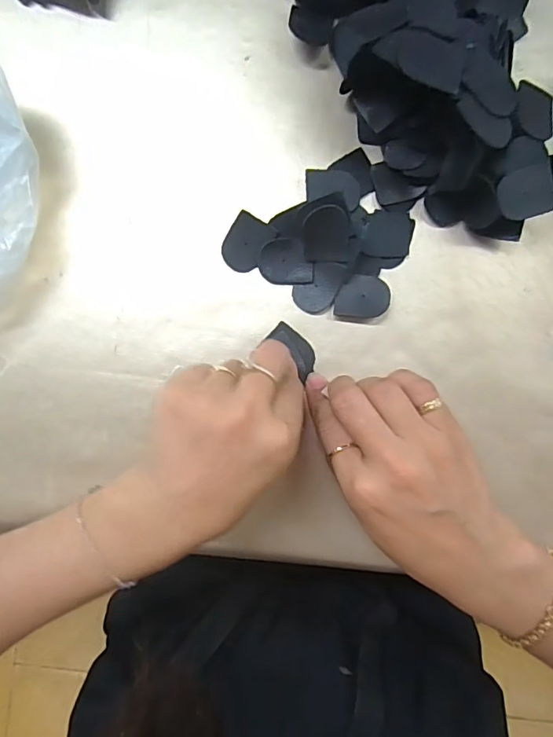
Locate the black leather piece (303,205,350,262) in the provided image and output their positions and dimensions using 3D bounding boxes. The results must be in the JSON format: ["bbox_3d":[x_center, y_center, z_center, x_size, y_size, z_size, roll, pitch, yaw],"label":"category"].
[{"bbox_3d":[0.030,-0.080,0.284,0.027,0.004,0.033,7,123,16],"label":"black leather piece"}]

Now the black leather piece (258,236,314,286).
[{"bbox_3d":[0.007,-0.068,0.299,0.034,0.004,0.028,4,102,6],"label":"black leather piece"}]

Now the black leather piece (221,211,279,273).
[{"bbox_3d":[-0.019,-0.078,0.298,0.026,0.004,0.034,32,91,1],"label":"black leather piece"}]

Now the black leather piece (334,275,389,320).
[{"bbox_3d":[0.054,-0.045,0.297,0.033,0.004,0.026,0,90,1],"label":"black leather piece"}]

